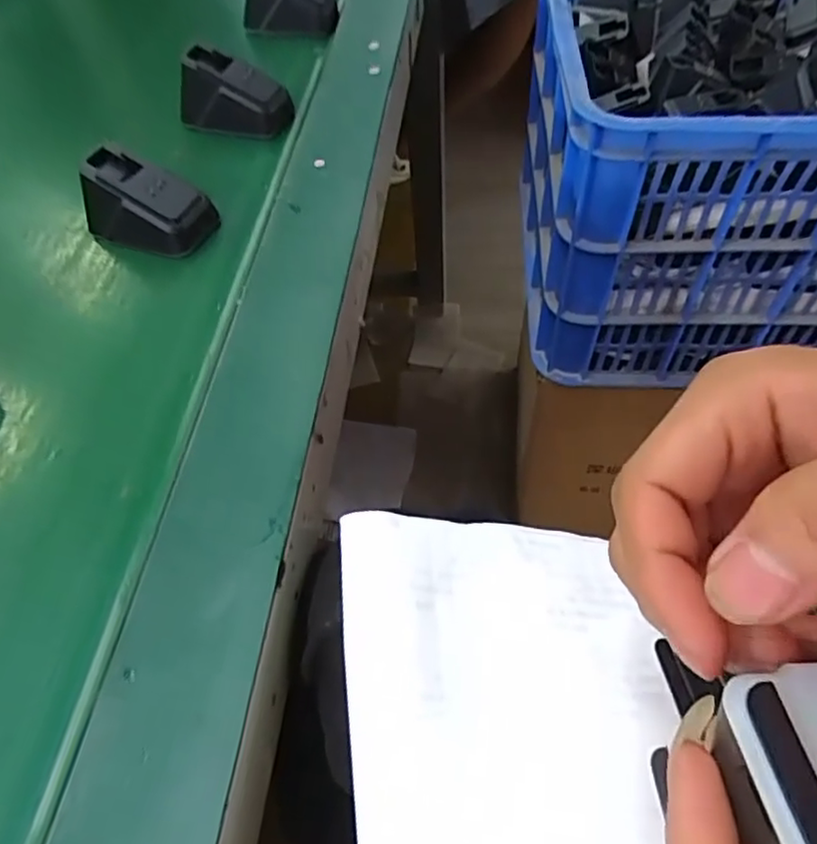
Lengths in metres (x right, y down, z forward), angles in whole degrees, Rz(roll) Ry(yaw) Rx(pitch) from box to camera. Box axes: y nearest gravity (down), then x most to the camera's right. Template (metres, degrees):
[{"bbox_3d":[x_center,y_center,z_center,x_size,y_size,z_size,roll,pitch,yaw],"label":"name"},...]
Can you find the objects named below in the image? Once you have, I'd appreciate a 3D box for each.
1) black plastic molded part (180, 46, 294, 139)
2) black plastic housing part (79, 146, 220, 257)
[{"bbox_3d":[-0.114,-0.212,0.418,0.065,0.037,0.050,4,56,7],"label":"black plastic molded part"},{"bbox_3d":[-0.147,-0.123,0.358,0.066,0.039,0.041,15,58,14],"label":"black plastic housing part"}]

